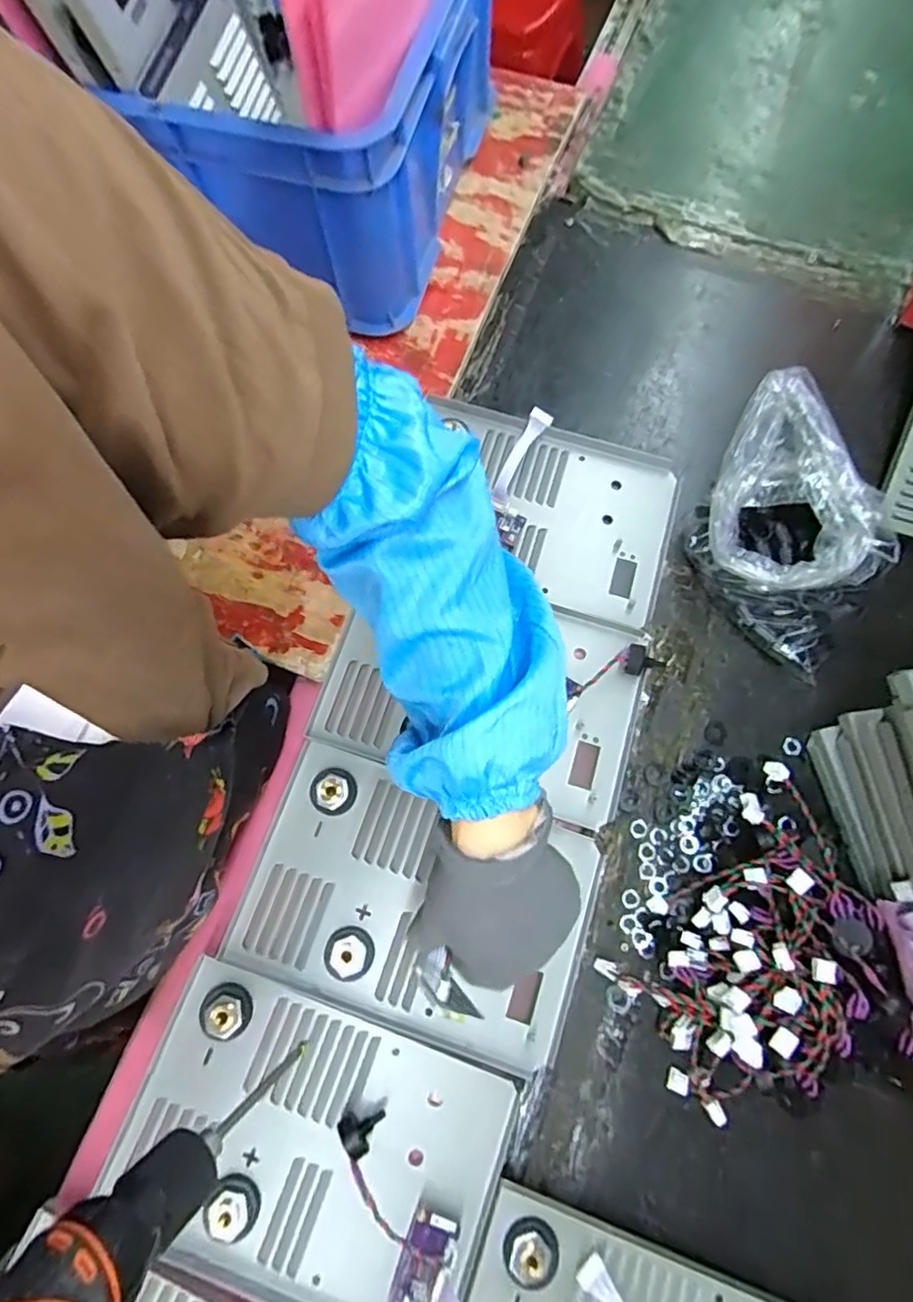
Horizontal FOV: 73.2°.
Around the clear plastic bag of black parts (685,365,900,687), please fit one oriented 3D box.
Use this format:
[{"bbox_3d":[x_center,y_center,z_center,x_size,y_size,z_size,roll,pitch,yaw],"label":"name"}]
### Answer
[{"bbox_3d":[0.300,-0.114,0.549,0.183,0.095,0.196,37,78,12],"label":"clear plastic bag of black parts"}]

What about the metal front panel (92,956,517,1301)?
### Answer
[{"bbox_3d":[-0.106,0.359,0.442,0.252,0.035,0.178,18,75,7],"label":"metal front panel"}]

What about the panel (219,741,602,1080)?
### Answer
[{"bbox_3d":[-0.032,0.200,0.494,0.260,0.020,0.177,19,73,6],"label":"panel"}]

